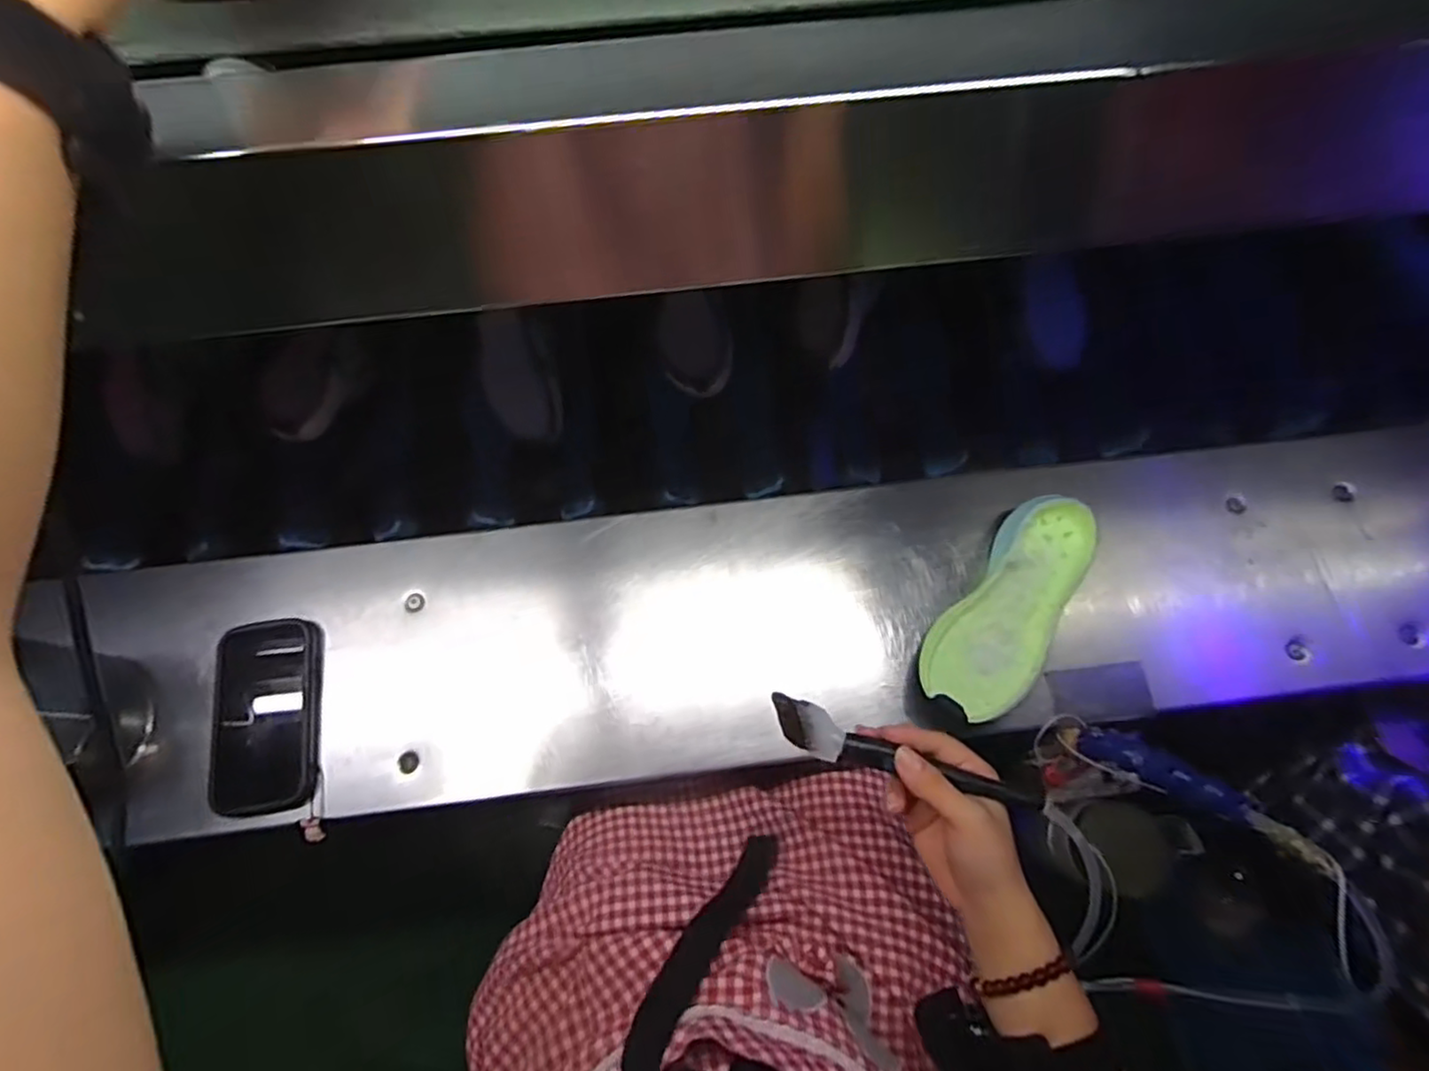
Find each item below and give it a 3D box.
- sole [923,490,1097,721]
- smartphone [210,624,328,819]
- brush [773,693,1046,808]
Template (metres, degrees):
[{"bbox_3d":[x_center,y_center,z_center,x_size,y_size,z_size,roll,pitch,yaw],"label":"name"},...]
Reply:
[{"bbox_3d":[0.258,0.065,0.587,0.090,0.043,0.213,36,75,12],"label":"sole"},{"bbox_3d":[-0.383,0.151,0.575,0.088,0.025,0.155,-8,71,-2],"label":"smartphone"},{"bbox_3d":[0.117,0.141,0.431,0.169,0.018,0.028,15,72,14],"label":"brush"}]

